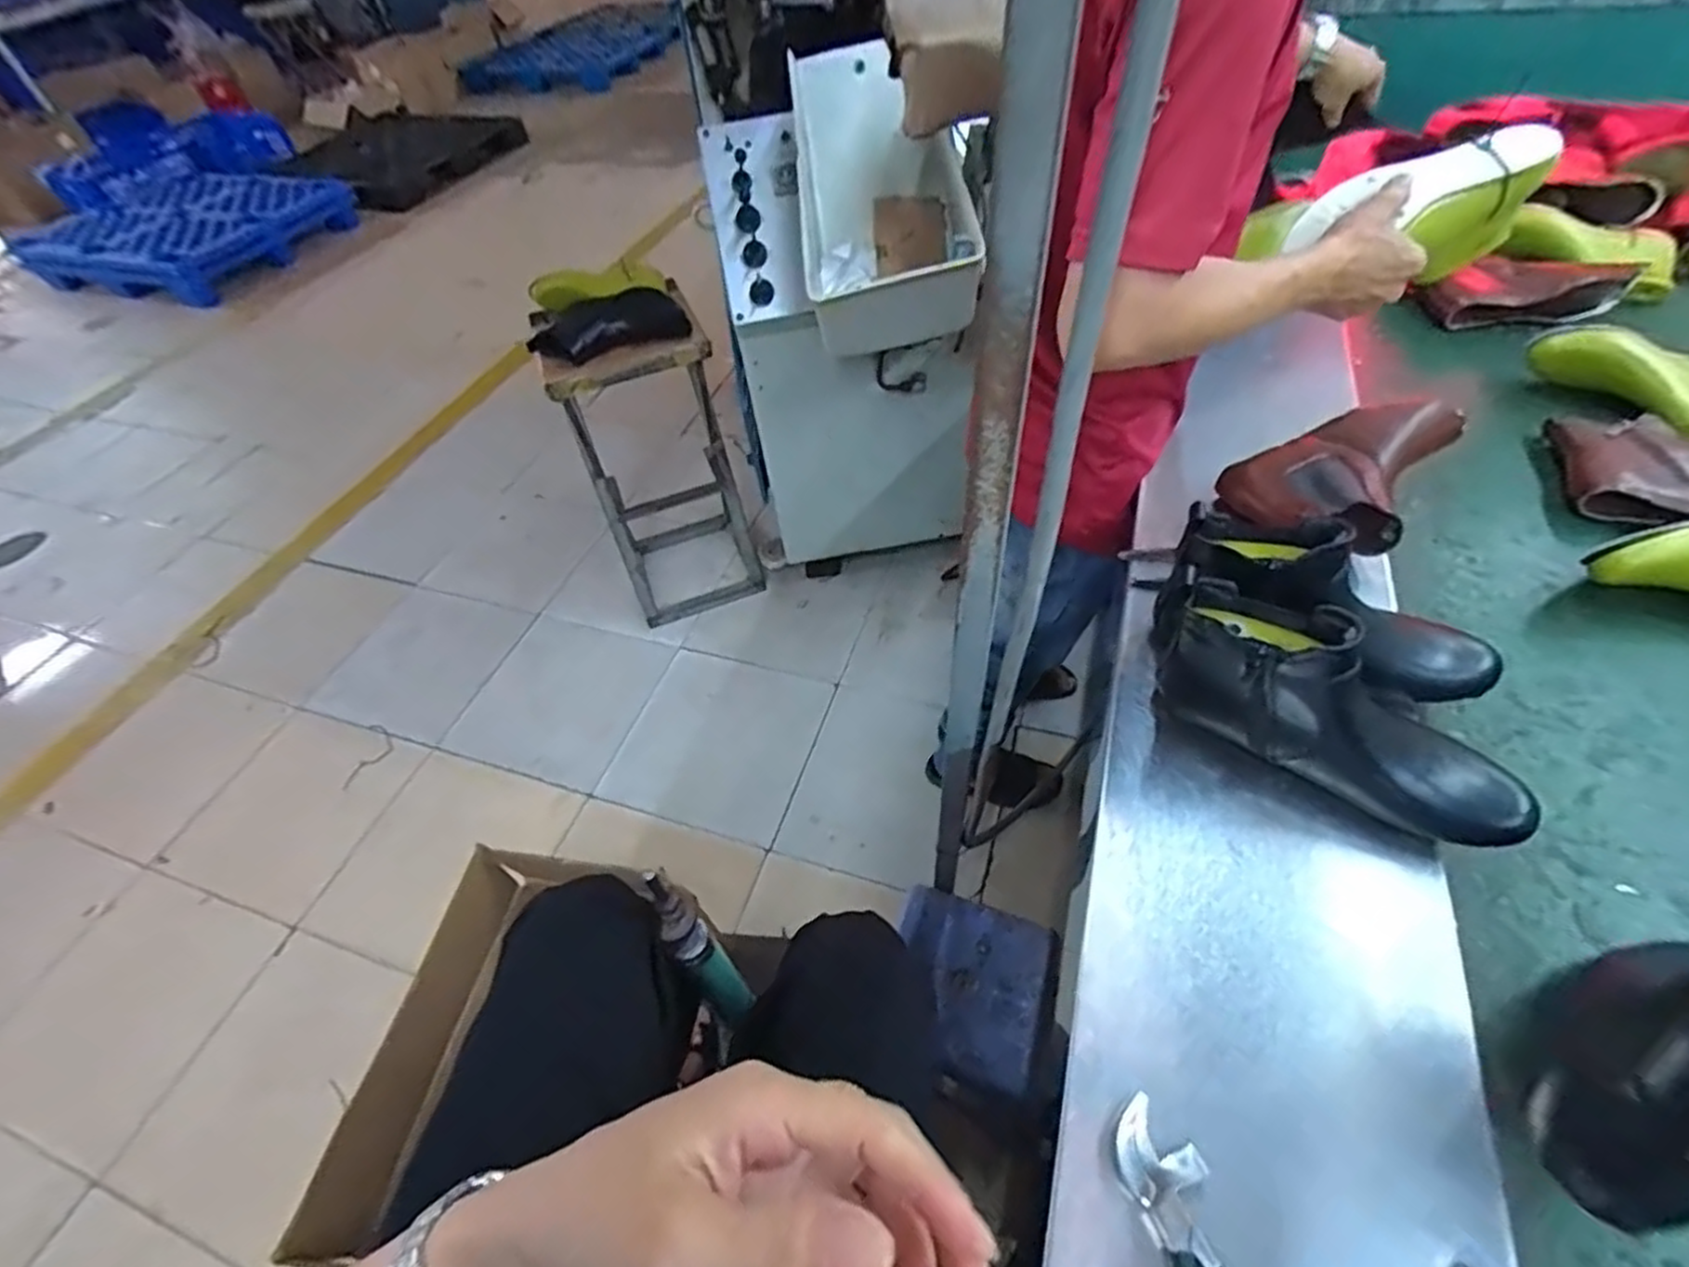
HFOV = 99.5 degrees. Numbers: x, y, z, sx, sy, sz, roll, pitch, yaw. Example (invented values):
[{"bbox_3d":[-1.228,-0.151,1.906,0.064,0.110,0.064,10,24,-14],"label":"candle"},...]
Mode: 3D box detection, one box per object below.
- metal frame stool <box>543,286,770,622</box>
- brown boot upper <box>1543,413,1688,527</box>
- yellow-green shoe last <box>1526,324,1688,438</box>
[{"bbox_3d":[-0.409,-0.371,1.603,0.301,0.683,0.302,-20,51,-10],"label":"metal frame stool"},{"bbox_3d":[0.872,-0.151,0.714,0.239,0.060,0.159,16,54,18],"label":"brown boot upper"},{"bbox_3d":[0.908,-0.286,0.817,0.225,0.076,0.099,27,58,25],"label":"yellow-green shoe last"}]

